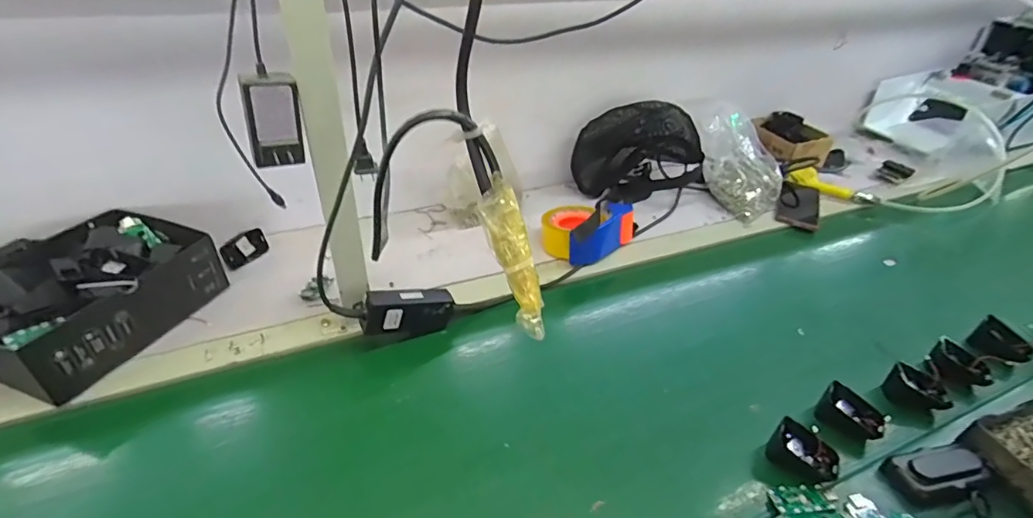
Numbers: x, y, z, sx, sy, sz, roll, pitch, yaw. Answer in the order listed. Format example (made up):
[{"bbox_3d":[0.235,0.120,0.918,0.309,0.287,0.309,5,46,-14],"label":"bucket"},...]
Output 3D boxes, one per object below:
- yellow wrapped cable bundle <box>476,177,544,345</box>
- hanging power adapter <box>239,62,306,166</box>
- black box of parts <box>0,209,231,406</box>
[{"bbox_3d":[-0.001,0.000,0.229,0.017,0.074,0.009,-24,13,-32],"label":"yellow wrapped cable bundle"},{"bbox_3d":[-0.231,-0.134,0.481,0.047,0.080,0.033,-9,39,-16],"label":"hanging power adapter"},{"bbox_3d":[-0.543,0.039,0.639,0.204,0.097,0.247,16,38,15],"label":"black box of parts"}]

